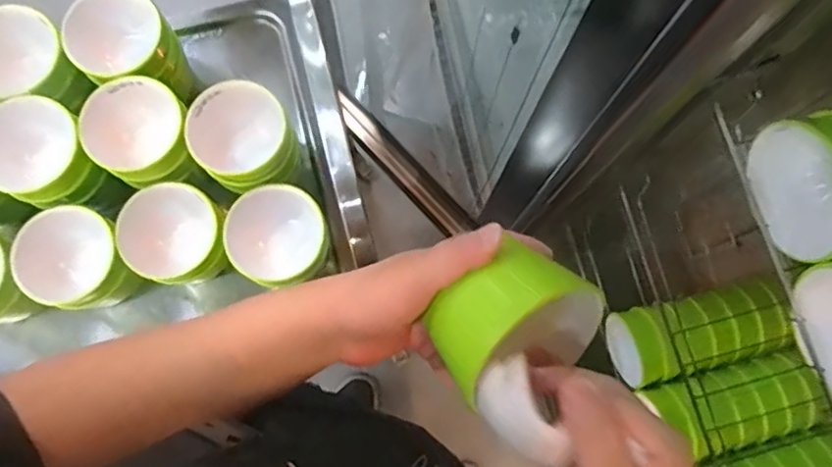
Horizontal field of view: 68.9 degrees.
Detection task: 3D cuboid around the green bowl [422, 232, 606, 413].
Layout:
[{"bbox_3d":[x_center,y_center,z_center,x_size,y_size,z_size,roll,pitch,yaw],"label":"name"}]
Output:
[{"bbox_3d":[0.066,0.065,0.412,0.102,0.084,0.090,-44,82,-9],"label":"green bowl"}]

